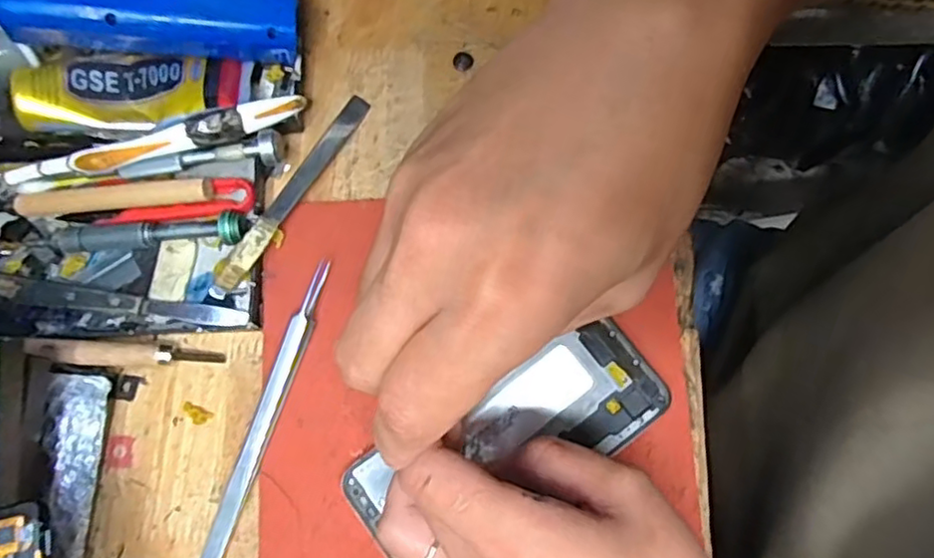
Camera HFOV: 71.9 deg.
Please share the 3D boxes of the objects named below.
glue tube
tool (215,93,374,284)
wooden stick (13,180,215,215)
[{"bbox_3d":[-0.170,-0.097,0.323,0.102,0.021,0.040,-5,78,-1],"label":"glue tube"},{"bbox_3d":[-0.087,-0.045,0.326,0.013,0.006,0.119,37,71,-10],"label":"tool"},{"bbox_3d":[-0.176,-0.041,0.321,0.098,0.007,0.011,-4,91,5],"label":"wooden stick"}]

